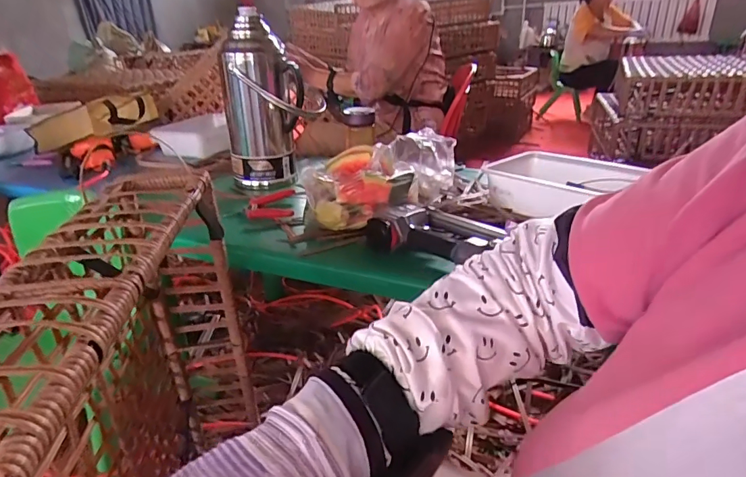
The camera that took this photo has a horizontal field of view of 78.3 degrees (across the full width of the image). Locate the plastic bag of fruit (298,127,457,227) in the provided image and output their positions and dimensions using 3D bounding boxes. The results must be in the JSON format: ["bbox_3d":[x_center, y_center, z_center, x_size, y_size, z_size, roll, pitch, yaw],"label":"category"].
[{"bbox_3d":[0.032,-0.141,0.953,0.191,0.122,0.418,11,29,25],"label":"plastic bag of fruit"}]

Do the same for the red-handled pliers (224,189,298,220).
[{"bbox_3d":[-0.241,-0.066,0.980,0.145,0.029,0.153,-5,26,-6],"label":"red-handled pliers"}]

